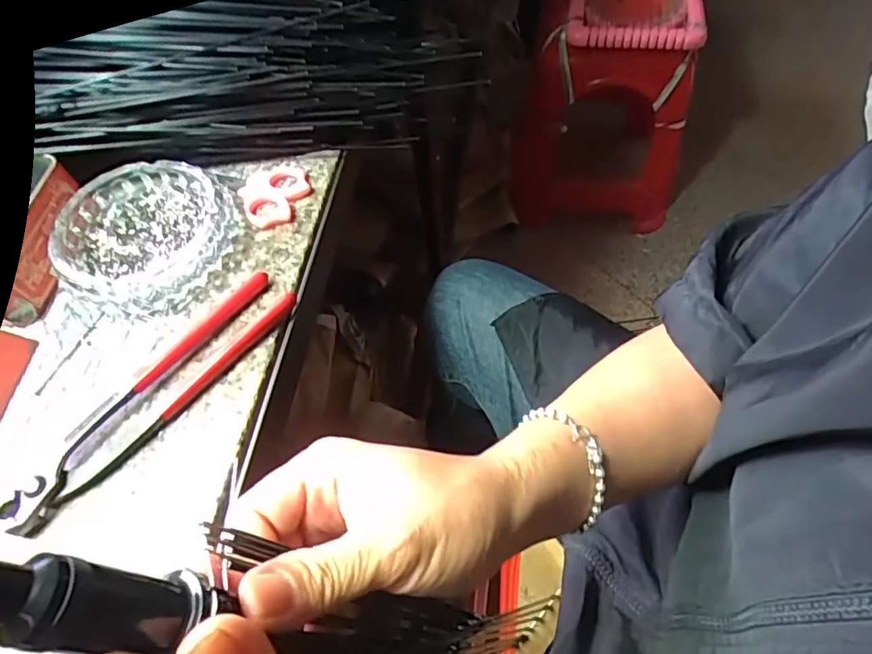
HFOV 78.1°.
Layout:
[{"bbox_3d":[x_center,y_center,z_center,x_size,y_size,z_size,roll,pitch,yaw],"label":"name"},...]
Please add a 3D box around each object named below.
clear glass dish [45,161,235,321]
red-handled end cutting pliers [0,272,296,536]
[{"bbox_3d":[-0.210,-0.068,0.384,0.127,0.031,0.114,27,65,20],"label":"clear glass dish"},{"bbox_3d":[-0.172,0.037,0.330,0.045,0.014,0.196,32,66,22],"label":"red-handled end cutting pliers"}]

